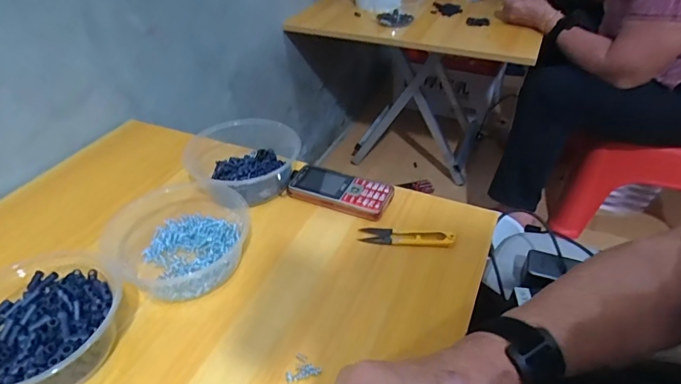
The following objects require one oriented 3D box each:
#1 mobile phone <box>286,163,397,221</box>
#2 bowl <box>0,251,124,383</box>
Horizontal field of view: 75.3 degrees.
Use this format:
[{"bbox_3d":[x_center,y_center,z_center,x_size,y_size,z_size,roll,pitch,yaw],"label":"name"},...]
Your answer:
[{"bbox_3d":[0.001,-0.003,0.558,0.126,0.019,0.057,15,42,22],"label":"mobile phone"},{"bbox_3d":[-0.268,0.118,0.387,0.156,0.052,0.135,16,42,23],"label":"bowl"}]

